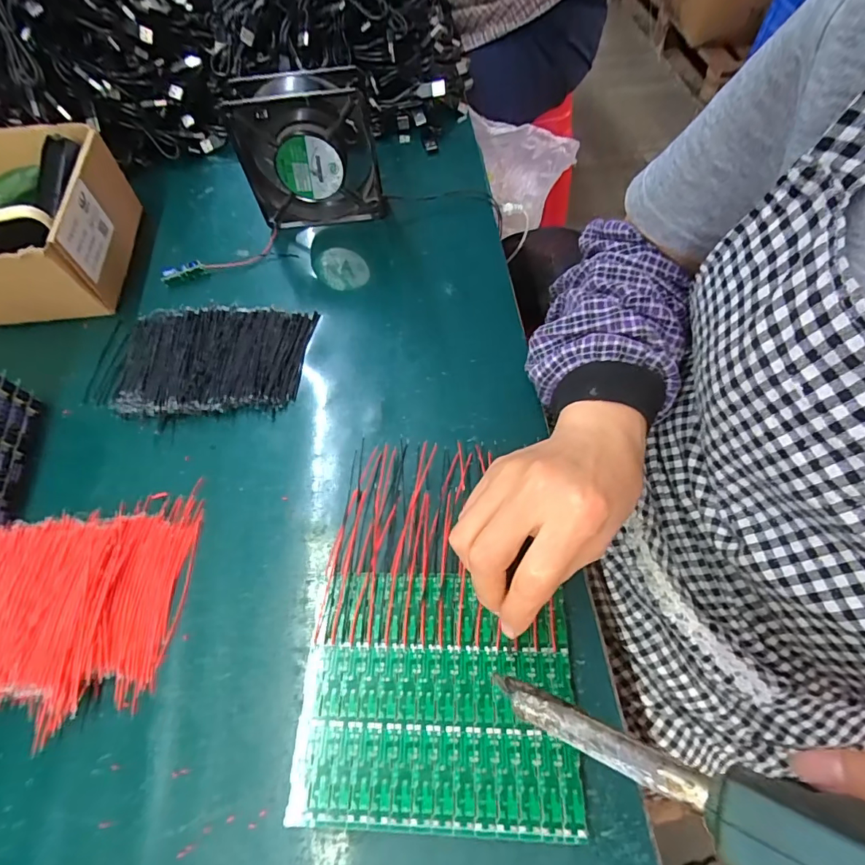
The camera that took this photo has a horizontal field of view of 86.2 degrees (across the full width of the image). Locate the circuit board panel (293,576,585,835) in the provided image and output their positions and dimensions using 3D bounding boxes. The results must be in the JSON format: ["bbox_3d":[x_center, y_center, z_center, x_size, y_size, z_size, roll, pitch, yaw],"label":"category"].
[{"bbox_3d":[0.002,0.144,0.260,0.149,0.005,0.123,0,61,3],"label":"circuit board panel"}]

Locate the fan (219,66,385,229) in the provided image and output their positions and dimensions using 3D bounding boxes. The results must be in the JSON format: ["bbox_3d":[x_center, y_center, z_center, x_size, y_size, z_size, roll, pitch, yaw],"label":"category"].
[{"bbox_3d":[-0.116,-0.262,0.440,0.122,0.121,0.044,-7,60,-1],"label":"fan"}]

